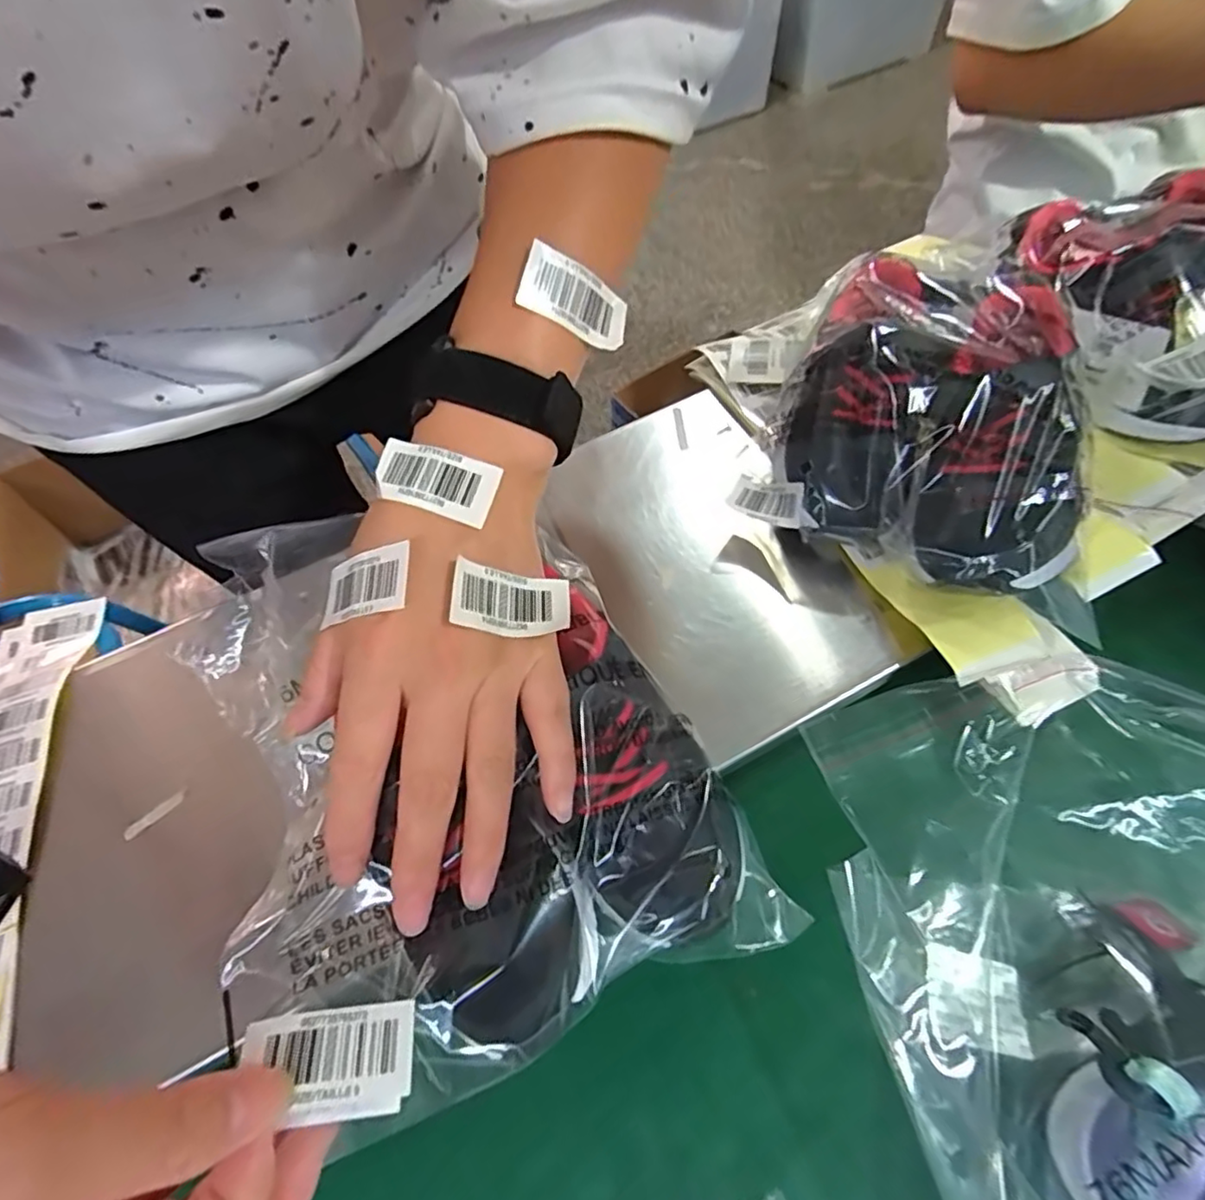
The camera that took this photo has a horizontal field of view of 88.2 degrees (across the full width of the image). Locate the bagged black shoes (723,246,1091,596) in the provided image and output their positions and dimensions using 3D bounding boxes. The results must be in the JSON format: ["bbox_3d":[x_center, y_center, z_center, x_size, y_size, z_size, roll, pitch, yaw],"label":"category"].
[{"bbox_3d":[0.179,-0.104,0.354,0.168,0.077,0.182,20,60,20],"label":"bagged black shoes"}]

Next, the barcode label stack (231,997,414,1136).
[{"bbox_3d":[-0.084,0.141,0.190,0.049,0.005,0.027,2,46,-13],"label":"barcode label stack"}]

